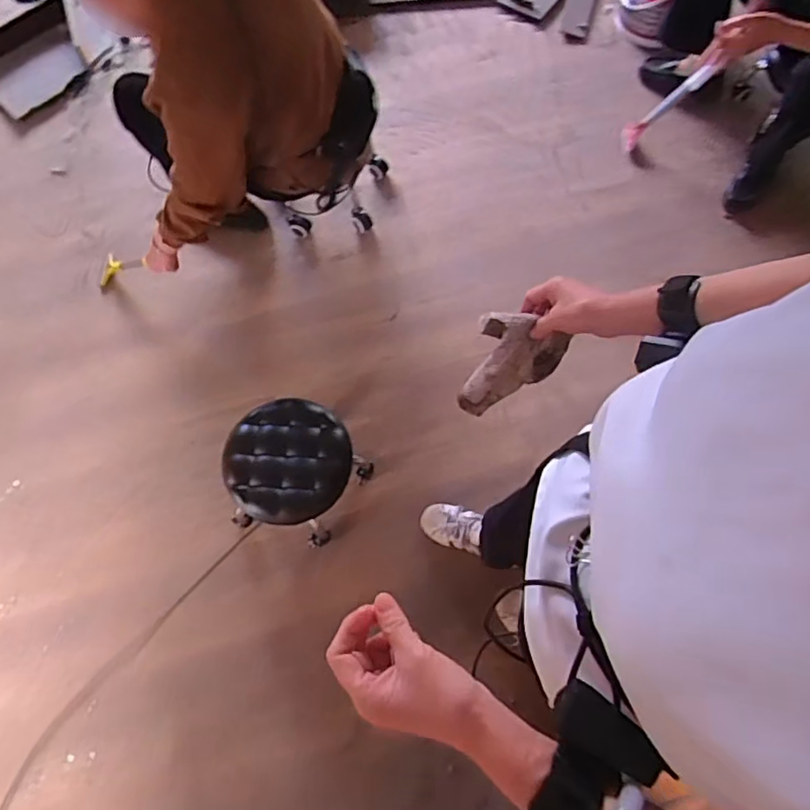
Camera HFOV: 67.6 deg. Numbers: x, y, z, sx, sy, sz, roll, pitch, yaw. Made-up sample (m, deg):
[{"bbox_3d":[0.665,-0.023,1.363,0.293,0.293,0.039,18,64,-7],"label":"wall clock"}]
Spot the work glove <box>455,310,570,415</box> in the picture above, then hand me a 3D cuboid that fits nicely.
[{"bbox_3d":[0.124,-0.046,0.762,0.083,0.204,0.075,-4,66,-19],"label":"work glove"}]

